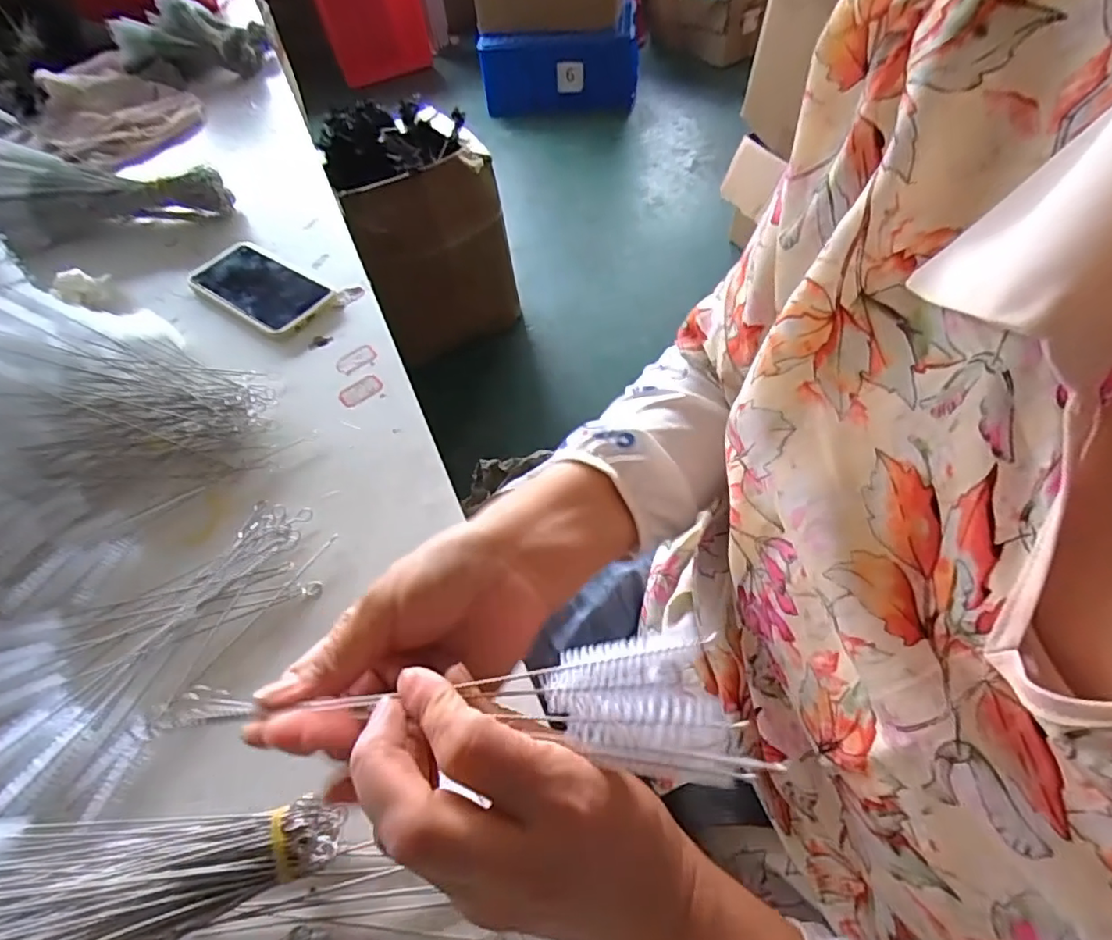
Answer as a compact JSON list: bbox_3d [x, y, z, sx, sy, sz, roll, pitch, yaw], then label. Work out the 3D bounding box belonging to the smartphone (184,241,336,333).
[{"bbox_3d":[-0.302,-0.188,0.593,0.169,0.017,0.083,27,62,22],"label":"smartphone"}]

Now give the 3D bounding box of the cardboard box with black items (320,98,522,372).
[{"bbox_3d":[-0.317,-0.579,1.438,0.337,0.477,0.345,-28,57,-14],"label":"cardboard box with black items"}]

